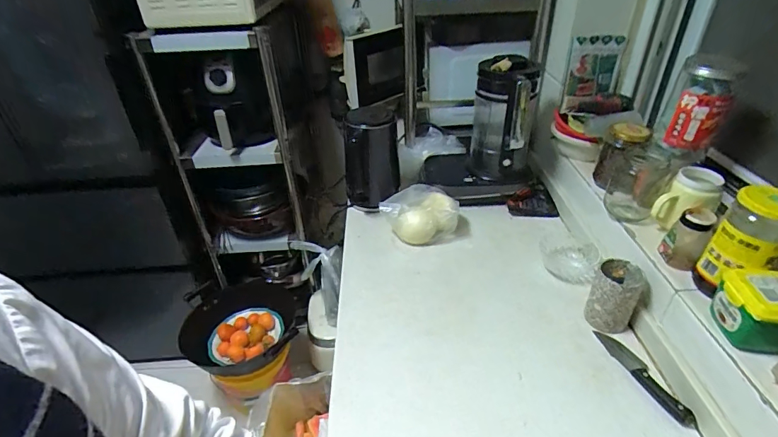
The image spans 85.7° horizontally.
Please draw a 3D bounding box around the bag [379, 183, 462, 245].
[{"bbox_3d":[0.076,-0.012,1.035,0.188,0.098,0.125,-6,35,-4],"label":"bag"}]

